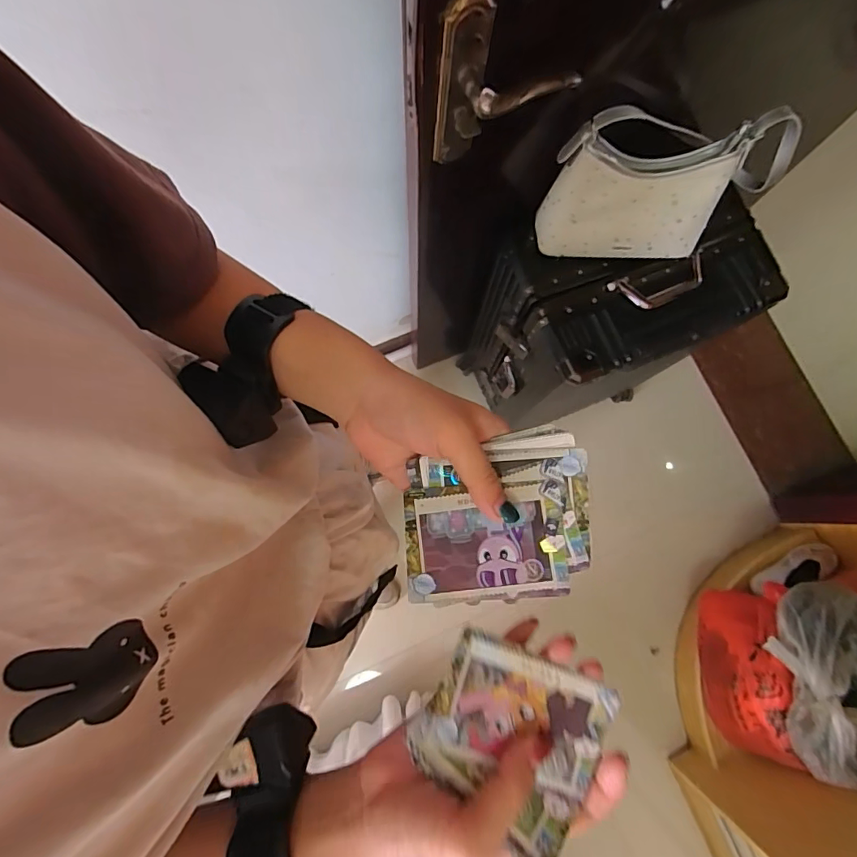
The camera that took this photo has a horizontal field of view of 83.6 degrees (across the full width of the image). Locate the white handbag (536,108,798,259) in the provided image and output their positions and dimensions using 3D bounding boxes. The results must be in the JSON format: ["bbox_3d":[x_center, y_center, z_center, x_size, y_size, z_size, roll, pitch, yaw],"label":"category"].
[{"bbox_3d":[0.325,-0.334,0.666,0.316,0.184,0.106,0,80,-1],"label":"white handbag"}]

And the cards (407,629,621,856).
[{"bbox_3d":[0.041,0.159,0.243,0.090,0.010,0.084,24,80,3],"label":"cards"}]

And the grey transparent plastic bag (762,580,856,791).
[{"bbox_3d":[0.778,0.465,0.888,0.233,0.085,0.324,-7,80,-3],"label":"grey transparent plastic bag"}]

